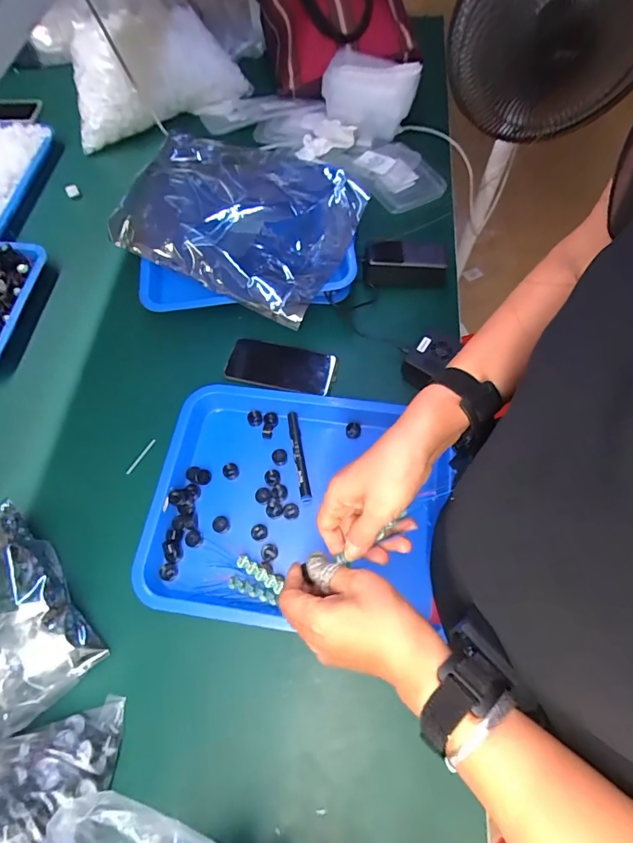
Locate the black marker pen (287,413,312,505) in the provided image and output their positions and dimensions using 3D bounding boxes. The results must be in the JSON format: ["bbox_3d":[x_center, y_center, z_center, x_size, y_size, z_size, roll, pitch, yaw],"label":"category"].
[{"bbox_3d":[-0.024,0.045,0.590,0.014,0.009,0.129,-10,65,-3],"label":"black marker pen"}]

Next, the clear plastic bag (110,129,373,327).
[{"bbox_3d":[-0.110,-0.316,0.655,0.323,0.077,0.258,25,68,12],"label":"clear plastic bag"}]

